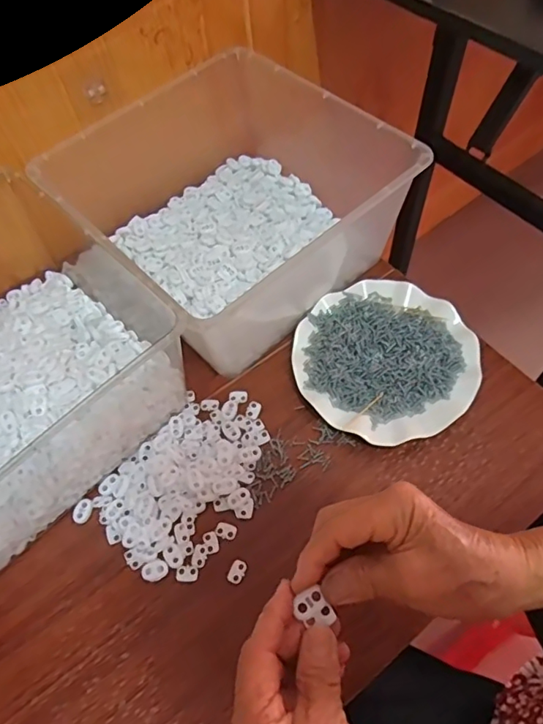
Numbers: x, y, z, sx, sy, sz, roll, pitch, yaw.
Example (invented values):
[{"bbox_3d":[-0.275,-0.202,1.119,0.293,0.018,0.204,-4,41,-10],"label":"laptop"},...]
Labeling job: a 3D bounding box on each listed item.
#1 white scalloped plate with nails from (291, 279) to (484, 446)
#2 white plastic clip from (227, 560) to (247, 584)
[{"bbox_3d":[0.115,-0.003,0.526,0.177,0.026,0.179,-1,60,2],"label":"white scalloped plate with nails"},{"bbox_3d":[-0.030,0.181,0.440,0.013,0.004,0.019,19,63,13],"label":"white plastic clip"}]

